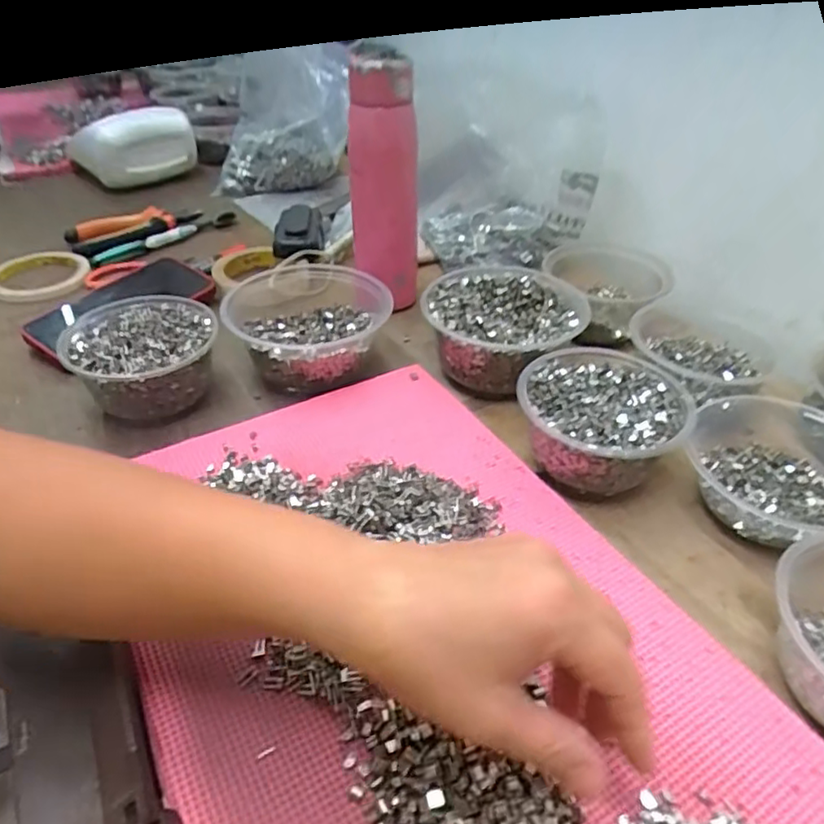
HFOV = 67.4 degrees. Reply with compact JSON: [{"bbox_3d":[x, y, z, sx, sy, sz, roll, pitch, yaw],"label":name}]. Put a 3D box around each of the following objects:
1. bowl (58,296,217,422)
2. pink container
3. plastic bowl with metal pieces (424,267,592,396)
[{"bbox_3d":[-0.214,-0.038,0.501,0.114,0.070,0.108,-7,40,-12],"label":"bowl"},{"bbox_3d":[-0.025,-0.205,0.580,0.063,0.232,0.078,1,39,-2],"label":"pink container"},{"bbox_3d":[0.080,-0.076,0.537,0.128,0.054,0.134,2,39,-1],"label":"plastic bowl with metal pieces"}]

